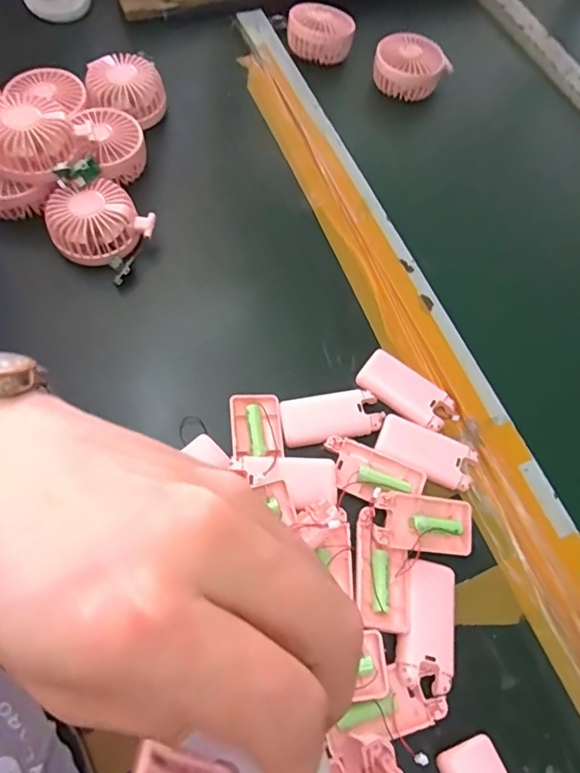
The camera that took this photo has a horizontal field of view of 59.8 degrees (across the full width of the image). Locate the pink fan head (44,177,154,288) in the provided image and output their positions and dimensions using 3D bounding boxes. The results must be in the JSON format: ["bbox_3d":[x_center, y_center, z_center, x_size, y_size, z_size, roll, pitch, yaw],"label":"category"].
[{"bbox_3d":[-0.197,-0.165,0.524,0.095,0.051,0.086,24,66,6],"label":"pink fan head"}]

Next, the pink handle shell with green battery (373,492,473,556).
[{"bbox_3d":[0.115,0.118,0.434,0.093,0.014,0.045,9,72,-17],"label":"pink handle shell with green battery"}]

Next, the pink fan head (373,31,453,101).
[{"bbox_3d":[0.160,-0.424,0.671,0.085,0.043,0.085,42,69,13],"label":"pink fan head"}]

